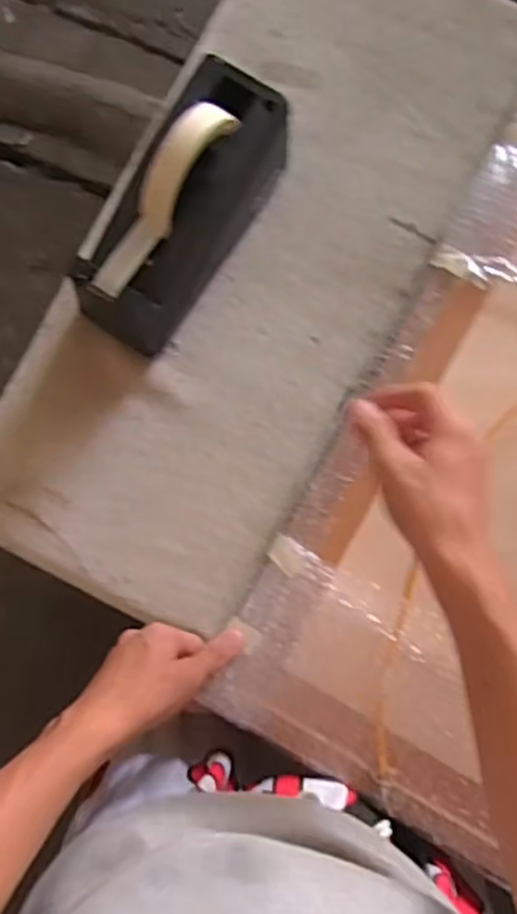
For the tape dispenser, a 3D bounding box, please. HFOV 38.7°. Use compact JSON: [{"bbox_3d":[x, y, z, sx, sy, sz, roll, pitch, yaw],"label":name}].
[{"bbox_3d":[-0.056,-0.187,0.550,0.074,0.125,0.202,32,86,5],"label":"tape dispenser"}]

